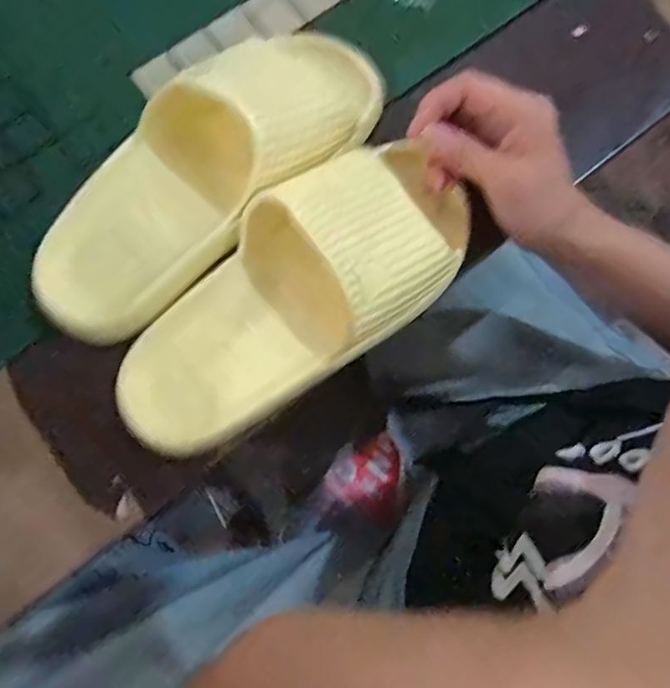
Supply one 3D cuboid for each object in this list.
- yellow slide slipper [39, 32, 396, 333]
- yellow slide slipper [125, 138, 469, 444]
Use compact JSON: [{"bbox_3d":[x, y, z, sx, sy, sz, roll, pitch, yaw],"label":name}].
[{"bbox_3d":[-0.085,-0.098,0.320,0.220,0.068,0.101,-40,83,-8],"label":"yellow slide slipper"},{"bbox_3d":[-0.026,-0.027,0.313,0.216,0.062,0.095,-37,81,3],"label":"yellow slide slipper"}]

